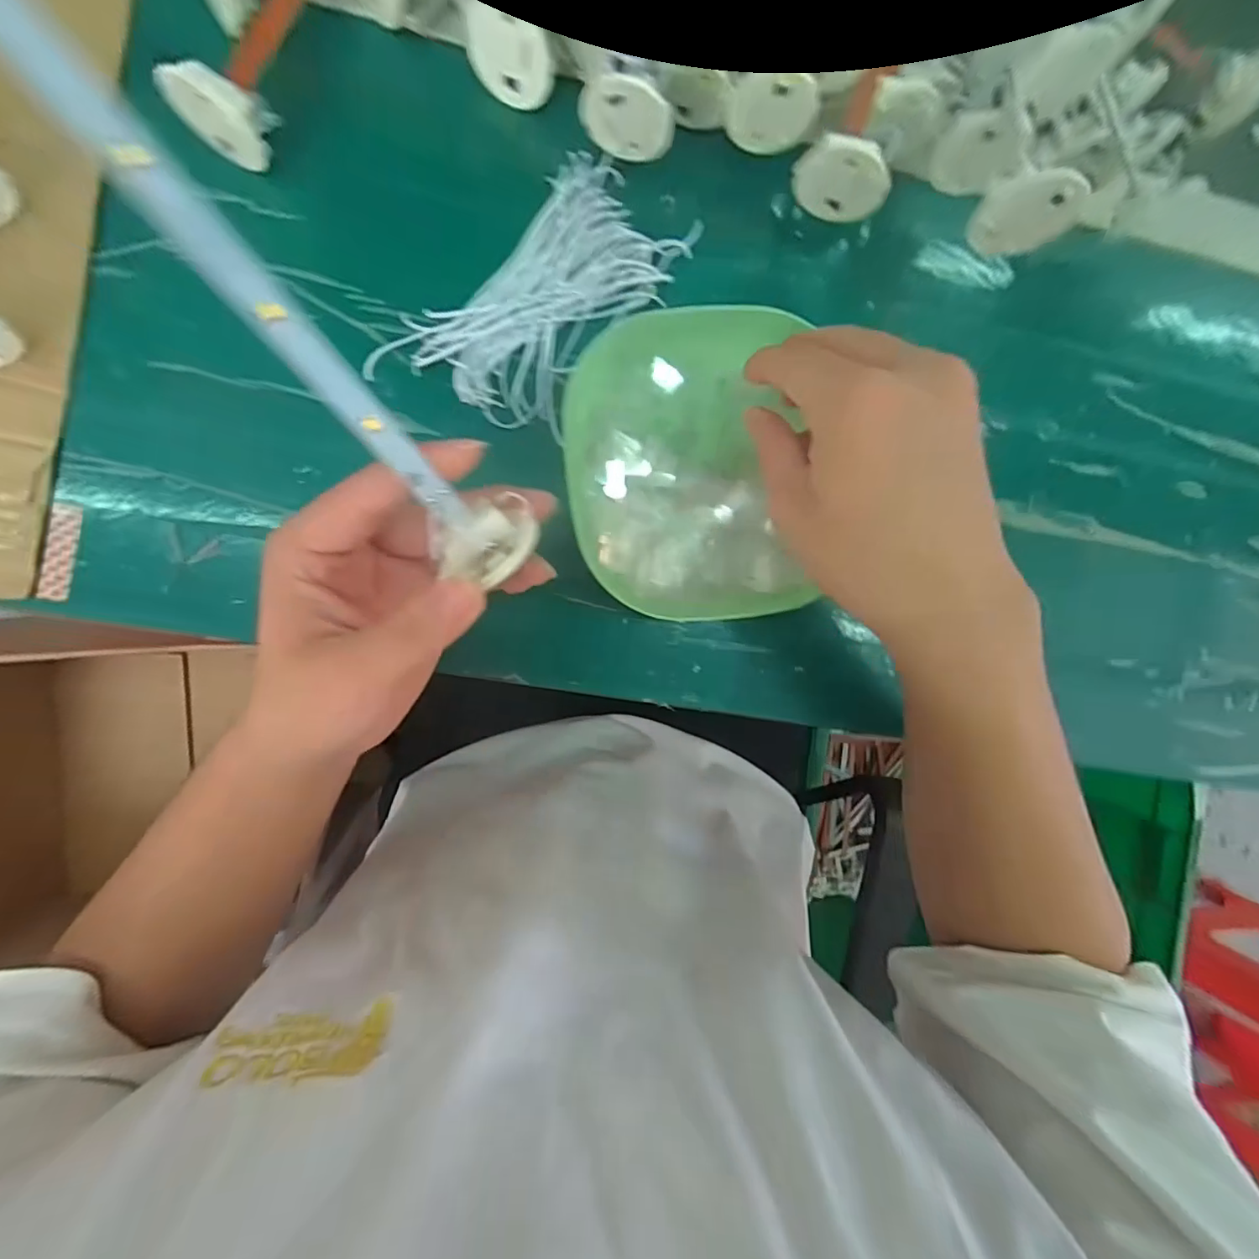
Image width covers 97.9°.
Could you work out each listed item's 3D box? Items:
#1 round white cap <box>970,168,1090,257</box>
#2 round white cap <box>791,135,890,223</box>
[{"bbox_3d":[0.161,-0.168,0.221,0.036,0.033,0.009,9,90,-7],"label":"round white cap"},{"bbox_3d":[0.095,-0.200,0.245,0.041,0.032,0.011,16,76,-1],"label":"round white cap"}]

